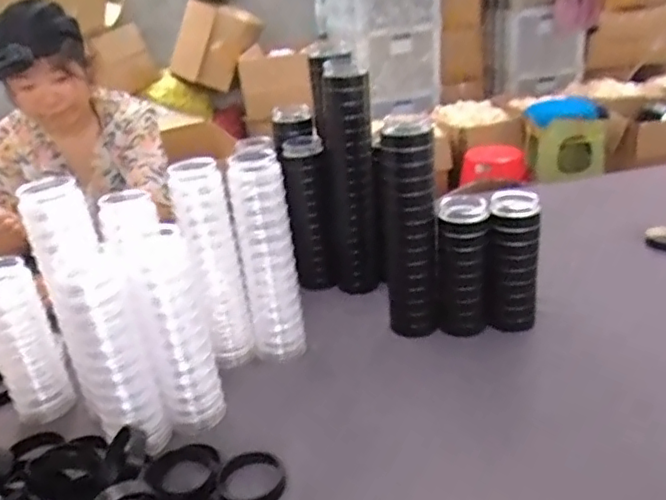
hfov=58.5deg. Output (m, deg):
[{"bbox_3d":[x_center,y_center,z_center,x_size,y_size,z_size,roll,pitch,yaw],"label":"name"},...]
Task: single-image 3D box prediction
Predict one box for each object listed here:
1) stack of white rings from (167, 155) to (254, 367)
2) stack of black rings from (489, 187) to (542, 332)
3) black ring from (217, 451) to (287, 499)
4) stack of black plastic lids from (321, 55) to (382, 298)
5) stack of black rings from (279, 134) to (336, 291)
[{"bbox_3d":[-0.155,0.020,0.769,0.064,0.272,0.061,-10,25,-9],"label":"stack of white rings"},{"bbox_3d":[0.247,0.014,0.808,0.063,0.178,0.067,3,26,18],"label":"stack of black rings"},{"bbox_3d":[-0.081,0.233,0.598,0.067,0.018,0.072,-5,25,2],"label":"black ring"},{"bbox_3d":[0.026,-0.104,0.902,0.074,0.346,0.062,-3,25,6],"label":"stack of black plastic lids"},{"bbox_3d":[-0.033,-0.054,0.955,0.065,0.233,0.067,-8,25,-5],"label":"stack of black rings"}]

